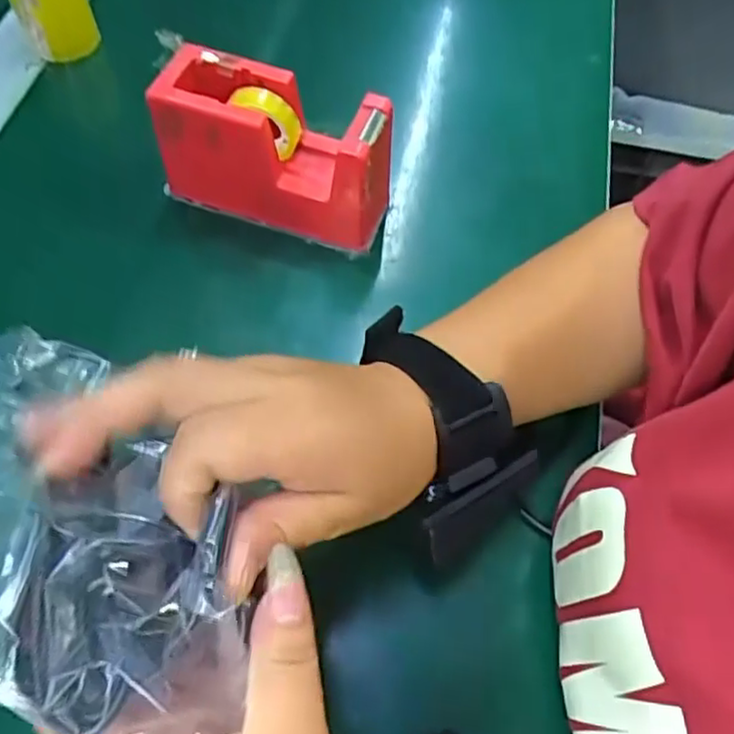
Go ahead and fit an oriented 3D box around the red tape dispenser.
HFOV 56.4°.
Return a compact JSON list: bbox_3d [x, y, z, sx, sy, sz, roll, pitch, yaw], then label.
[{"bbox_3d":[-0.051,-0.123,0.395,0.127,0.082,0.049,18,62,12],"label":"red tape dispenser"}]

